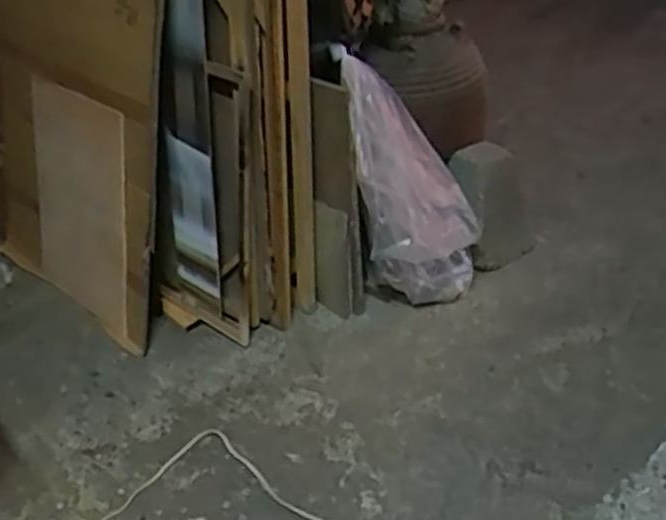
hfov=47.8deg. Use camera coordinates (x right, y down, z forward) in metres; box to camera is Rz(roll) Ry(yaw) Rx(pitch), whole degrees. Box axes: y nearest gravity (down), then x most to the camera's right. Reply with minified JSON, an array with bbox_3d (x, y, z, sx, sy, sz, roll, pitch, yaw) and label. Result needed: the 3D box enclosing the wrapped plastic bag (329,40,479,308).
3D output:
[{"bbox_3d":[0.188,-0.140,1.818,0.313,0.624,0.238,-3,34,9],"label":"wrapped plastic bag"}]

